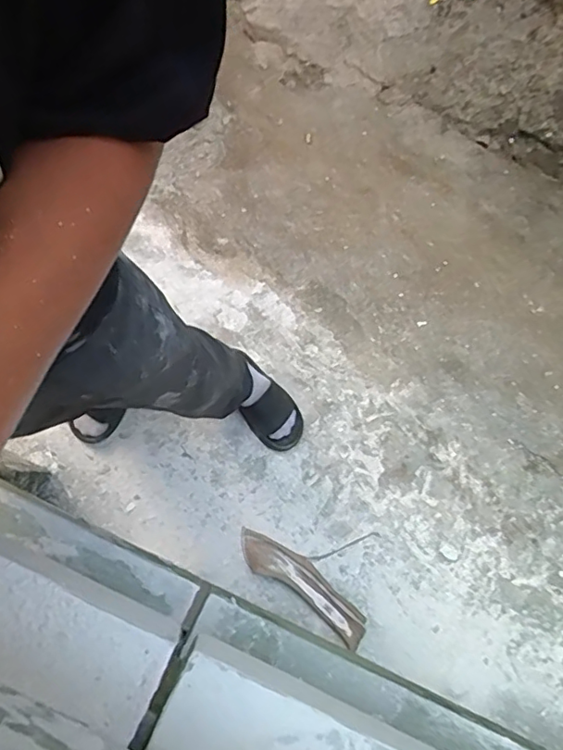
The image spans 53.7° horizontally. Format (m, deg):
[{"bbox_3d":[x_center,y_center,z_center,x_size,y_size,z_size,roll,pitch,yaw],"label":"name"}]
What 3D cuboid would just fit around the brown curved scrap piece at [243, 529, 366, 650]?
[{"bbox_3d":[0.048,0.477,1.270,0.341,0.019,0.089,37,80,2],"label":"brown curved scrap piece"}]

